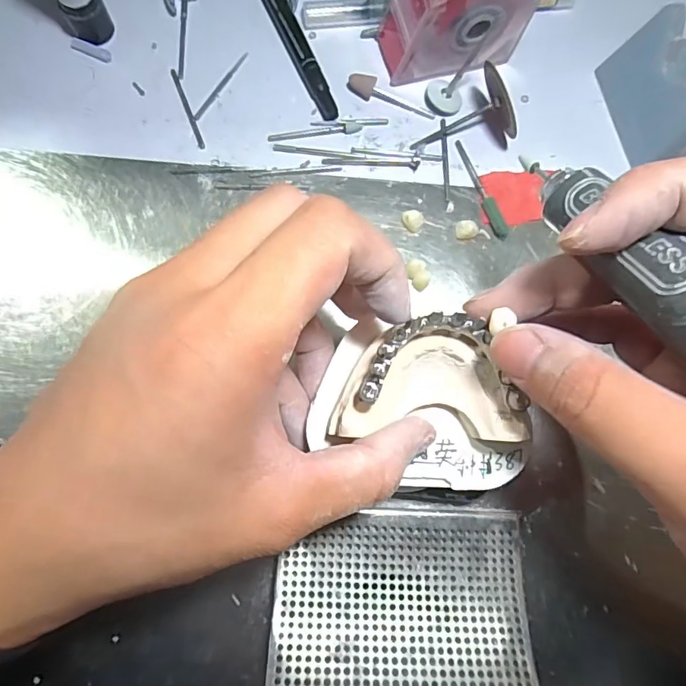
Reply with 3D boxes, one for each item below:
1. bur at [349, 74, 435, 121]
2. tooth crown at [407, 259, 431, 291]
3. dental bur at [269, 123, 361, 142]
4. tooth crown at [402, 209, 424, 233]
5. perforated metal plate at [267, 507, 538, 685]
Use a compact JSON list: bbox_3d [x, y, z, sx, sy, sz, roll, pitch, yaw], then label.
[{"bbox_3d":[0.024,-0.121,0.237,0.045,0.007,0.009,25,81,2],"label":"bur"},{"bbox_3d":[0.035,-0.031,0.222,0.010,0.009,0.014,-25,83,-6],"label":"tooth crown"},{"bbox_3d":[-0.013,-0.102,0.234,0.045,0.004,0.005,-10,82,-4],"label":"dental bur"},{"bbox_3d":[0.032,-0.057,0.226,0.007,0.008,0.010,-44,85,-8],"label":"tooth crown"},{"bbox_3d":[0.023,0.116,0.169,0.096,0.014,0.111,4,49,-2],"label":"perforated metal plate"}]

